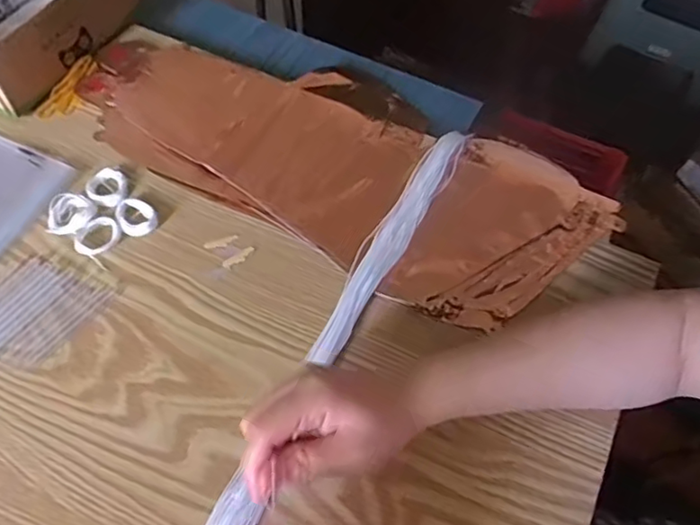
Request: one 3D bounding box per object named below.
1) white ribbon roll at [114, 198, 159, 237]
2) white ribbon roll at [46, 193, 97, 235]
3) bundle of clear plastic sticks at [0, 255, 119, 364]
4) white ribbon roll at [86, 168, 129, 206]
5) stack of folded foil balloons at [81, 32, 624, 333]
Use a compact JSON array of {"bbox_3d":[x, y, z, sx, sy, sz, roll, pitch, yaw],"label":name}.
[{"bbox_3d":[-0.172,-0.036,0.485,0.033,0.010,0.029,24,60,12],"label":"white ribbon roll"},{"bbox_3d":[-0.225,-0.039,0.487,0.036,0.010,0.037,1,58,-2],"label":"white ribbon roll"},{"bbox_3d":[-0.234,0.034,0.441,0.077,0.004,0.094,34,62,17],"label":"bundle of clear plastic sticks"},{"bbox_3d":[-0.201,-0.062,0.498,0.032,0.008,0.038,-6,58,-6],"label":"white ribbon roll"},{"bbox_3d":[-0.016,-0.104,0.532,0.458,0.019,0.201,28,61,14],"label":"stack of folded foil balloons"}]

